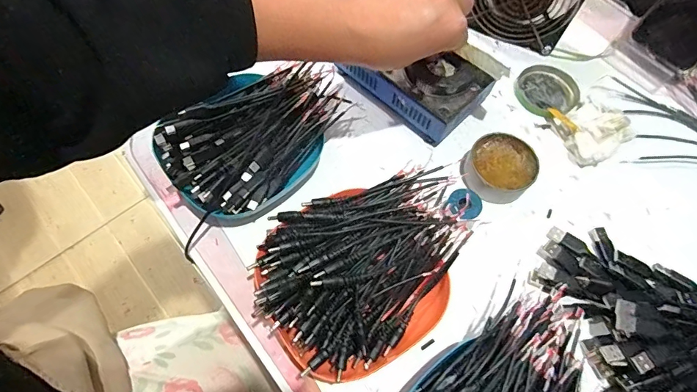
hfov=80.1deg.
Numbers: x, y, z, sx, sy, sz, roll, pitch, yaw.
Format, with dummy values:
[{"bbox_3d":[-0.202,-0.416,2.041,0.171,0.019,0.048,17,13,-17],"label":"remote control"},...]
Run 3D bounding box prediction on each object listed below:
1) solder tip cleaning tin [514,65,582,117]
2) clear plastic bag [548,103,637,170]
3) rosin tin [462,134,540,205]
[{"bbox_3d":[0.220,-0.120,0.462,0.064,0.008,0.066,0,64,-1],"label":"solder tip cleaning tin"},{"bbox_3d":[0.255,-0.069,0.427,0.072,0.024,0.059,-26,68,-13],"label":"clear plastic bag"},{"bbox_3d":[0.146,-0.025,0.402,0.062,0.026,0.068,0,64,-1],"label":"rosin tin"}]

